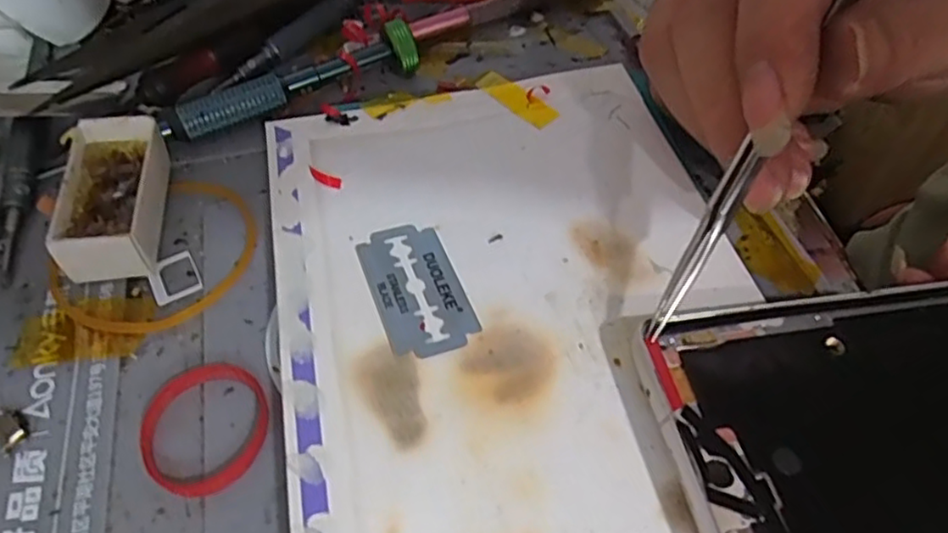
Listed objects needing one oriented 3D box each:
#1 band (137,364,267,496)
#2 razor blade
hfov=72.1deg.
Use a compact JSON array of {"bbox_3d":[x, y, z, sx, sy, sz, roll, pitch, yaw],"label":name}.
[{"bbox_3d":[-0.061,0.037,0.149,0.028,0.004,0.026,-28,56,-19],"label":"band"},{"bbox_3d":[-0.015,0.004,0.165,0.022,0.004,0.042,-17,53,-12],"label":"razor blade"}]

